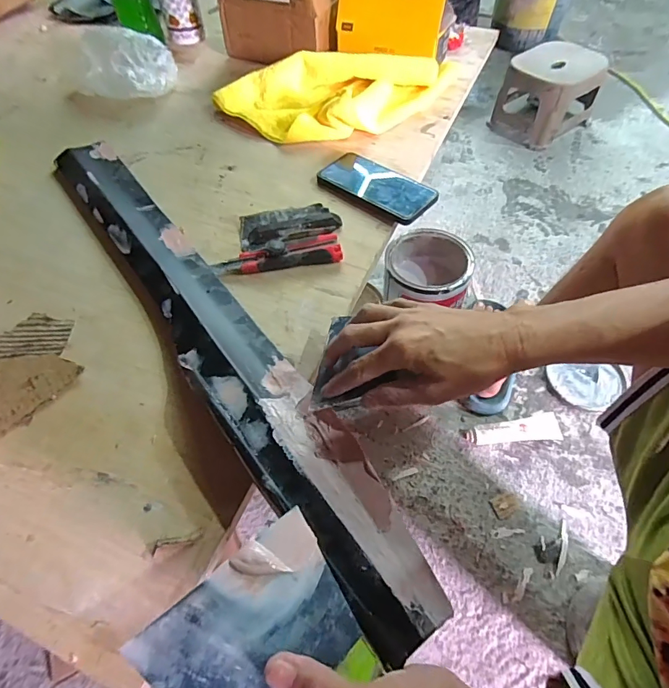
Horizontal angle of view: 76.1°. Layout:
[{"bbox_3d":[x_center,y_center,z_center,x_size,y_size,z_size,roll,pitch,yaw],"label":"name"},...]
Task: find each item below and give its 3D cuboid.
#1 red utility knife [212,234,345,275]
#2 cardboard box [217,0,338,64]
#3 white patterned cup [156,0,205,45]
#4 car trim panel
[{"bbox_3d":[-0.070,-0.112,0.523,0.151,0.023,0.039,-9,56,-3],"label":"red utility knife"},{"bbox_3d":[-0.100,-0.638,0.815,0.232,0.143,0.129,16,58,14],"label":"cardboard box"},{"bbox_3d":[-0.326,-0.703,0.892,0.082,0.105,0.077,-17,57,-8],"label":"white patterned cup"},{"bbox_3d":[-0.150,-0.042,0.462,0.089,0.028,0.722,-26,57,-26],"label":"car trim panel"}]

